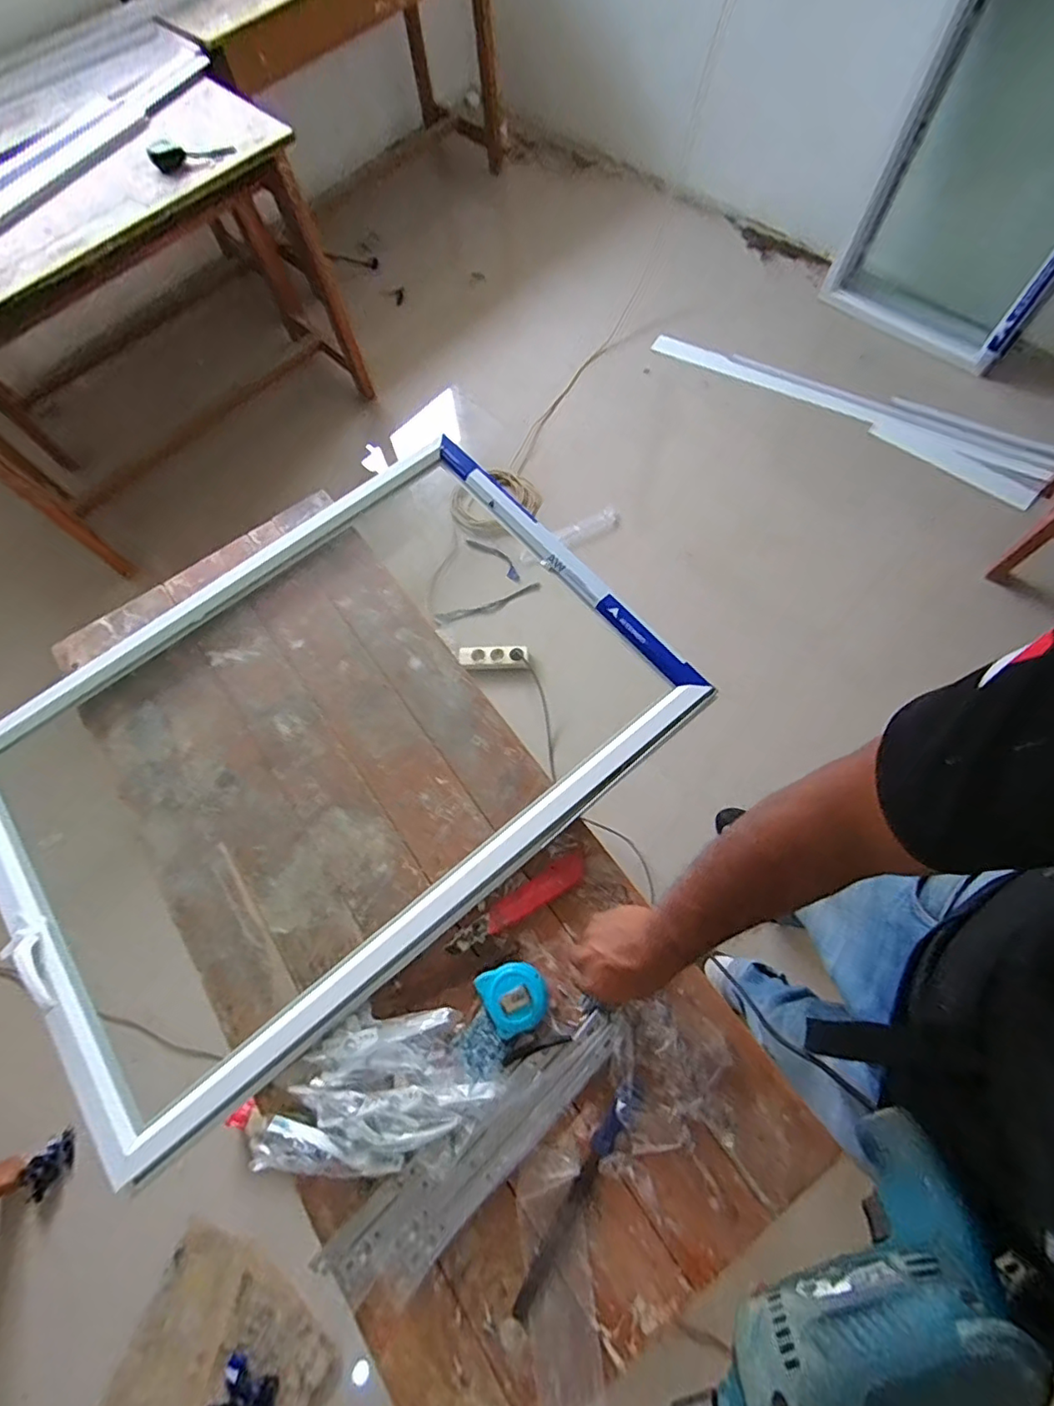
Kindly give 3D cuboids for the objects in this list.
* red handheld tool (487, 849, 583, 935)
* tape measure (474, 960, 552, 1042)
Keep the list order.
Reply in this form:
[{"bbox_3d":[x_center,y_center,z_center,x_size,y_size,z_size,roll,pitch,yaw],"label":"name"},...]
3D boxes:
[{"bbox_3d":[0.012,0.223,0.664,0.131,0.018,0.032,-32,71,-11],"label":"red handheld tool"},{"bbox_3d":[-0.012,0.322,0.623,0.072,0.039,0.071,-27,70,-9],"label":"tape measure"}]

